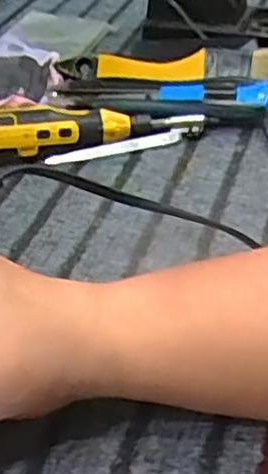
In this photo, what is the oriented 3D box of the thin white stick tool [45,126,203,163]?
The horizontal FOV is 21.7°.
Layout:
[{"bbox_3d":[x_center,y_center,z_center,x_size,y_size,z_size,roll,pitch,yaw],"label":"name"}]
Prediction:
[{"bbox_3d":[-0.005,-0.065,0.499,0.114,0.007,0.008,-13,39,-14],"label":"thin white stick tool"}]

